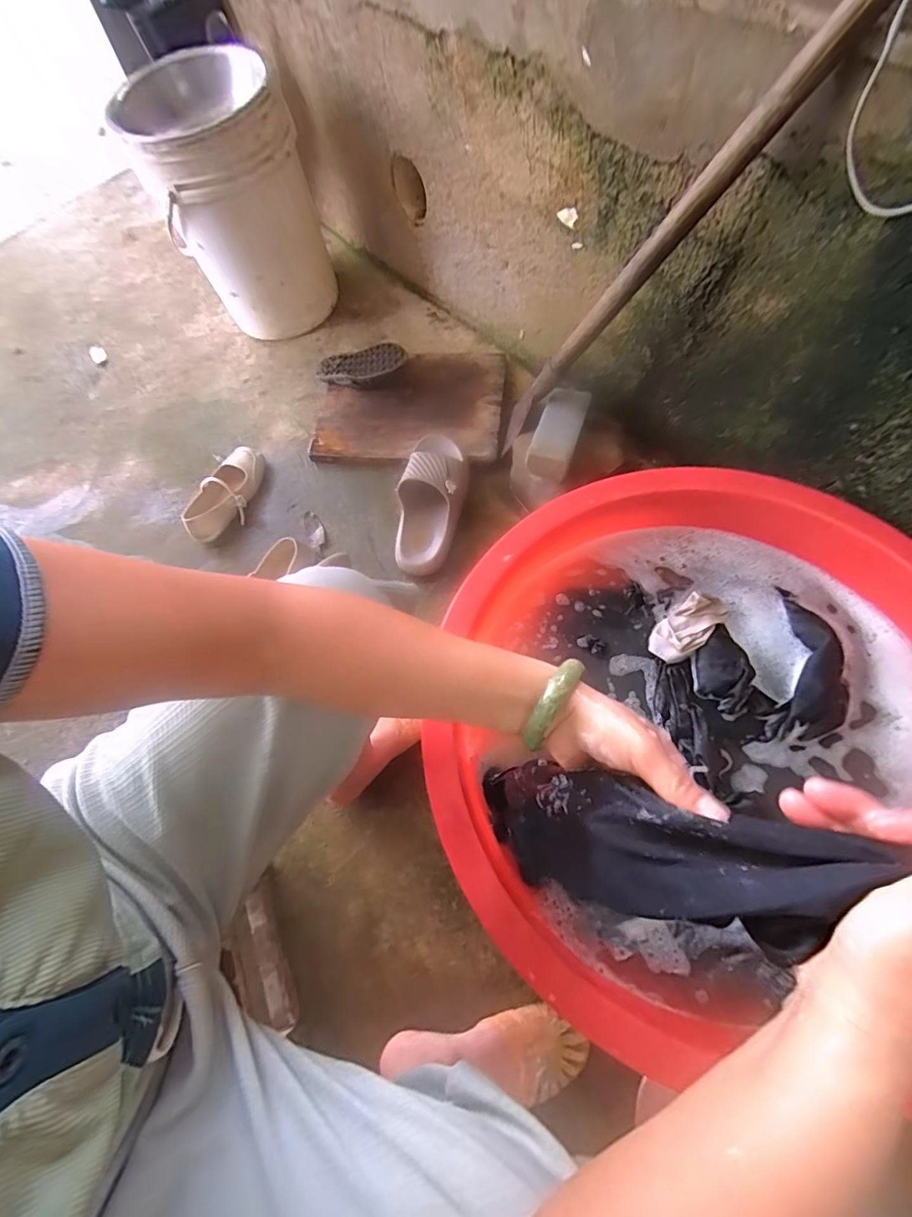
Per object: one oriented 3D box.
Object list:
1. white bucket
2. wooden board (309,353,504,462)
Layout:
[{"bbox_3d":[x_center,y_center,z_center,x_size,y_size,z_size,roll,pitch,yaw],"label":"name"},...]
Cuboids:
[{"bbox_3d":[-0.384,-0.704,0.889,0.244,0.407,0.243,-1,66,3],"label":"white bucket"},{"bbox_3d":[-0.089,-0.409,0.942,0.345,0.036,0.262,4,66,5],"label":"wooden board"}]

